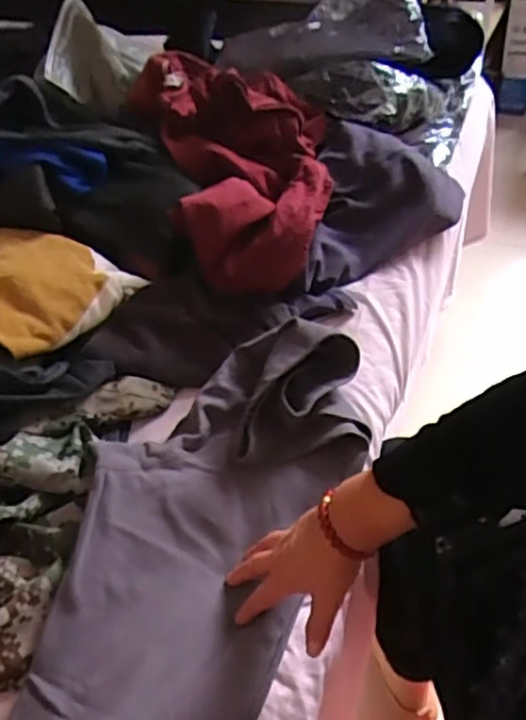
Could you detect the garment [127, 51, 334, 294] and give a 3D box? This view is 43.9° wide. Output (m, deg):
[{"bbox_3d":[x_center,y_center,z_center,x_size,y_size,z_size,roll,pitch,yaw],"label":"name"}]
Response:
[{"bbox_3d":[-0.044,-0.284,0.880,0.269,0.114,0.460,-7,48,-1],"label":"garment"}]

